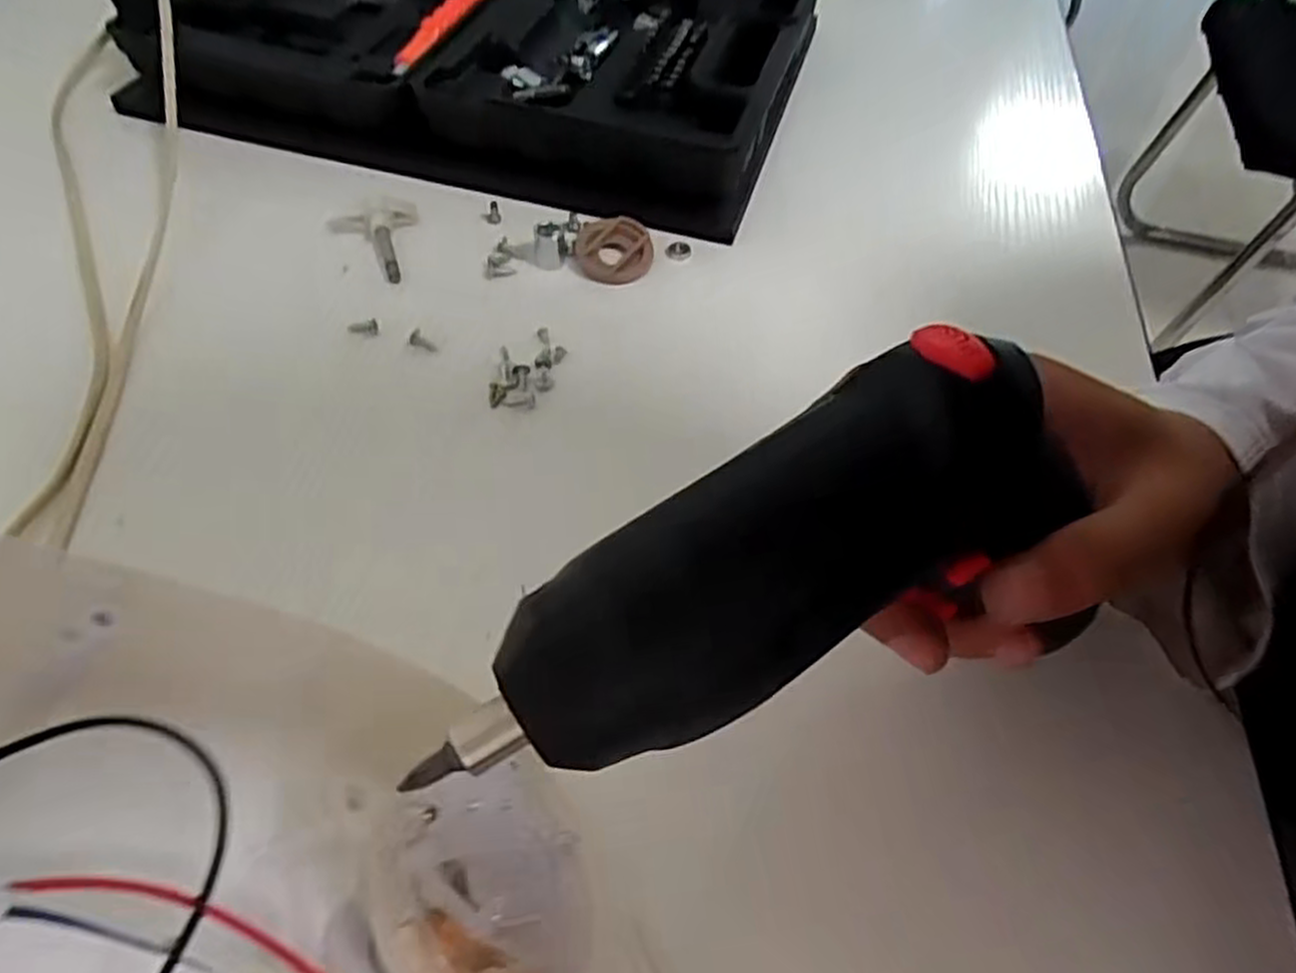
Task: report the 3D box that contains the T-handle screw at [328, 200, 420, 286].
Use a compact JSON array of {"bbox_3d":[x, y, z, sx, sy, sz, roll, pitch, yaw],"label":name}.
[{"bbox_3d":[-0.125,-0.112,0.362,0.041,0.012,0.048,-8,54,-11],"label":"T-handle screw"}]

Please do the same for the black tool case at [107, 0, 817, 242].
[{"bbox_3d":[-0.092,-0.263,0.466,0.355,0.049,0.251,16,53,8],"label":"black tool case"}]

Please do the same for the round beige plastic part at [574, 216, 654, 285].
[{"bbox_3d":[-0.016,-0.109,0.365,0.034,0.013,0.036,0,53,-4],"label":"round beige plastic part"}]

